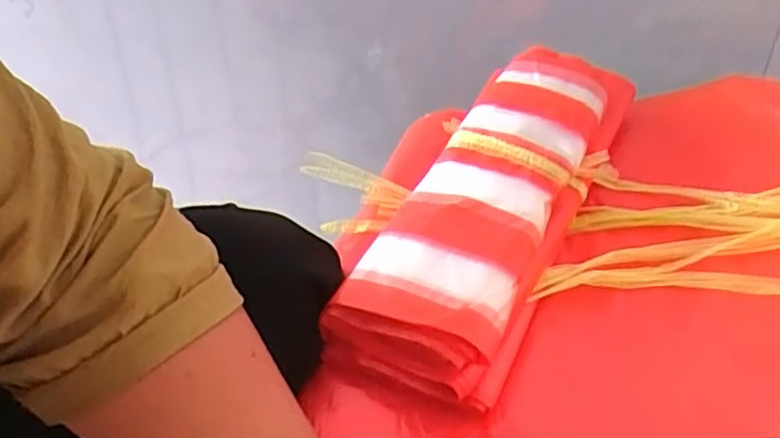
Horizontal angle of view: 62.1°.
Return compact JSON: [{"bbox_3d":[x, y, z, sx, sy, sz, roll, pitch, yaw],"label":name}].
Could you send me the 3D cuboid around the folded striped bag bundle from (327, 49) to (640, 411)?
[{"bbox_3d":[0.084,-0.025,0.477,0.106,0.069,0.335,18,46,23],"label":"folded striped bag bundle"}]

